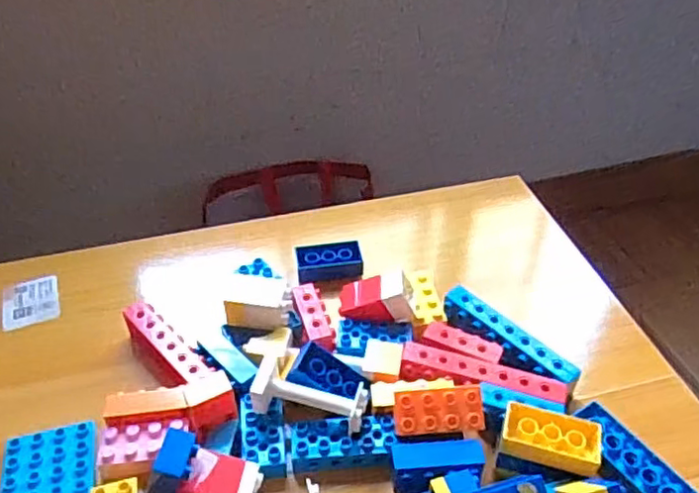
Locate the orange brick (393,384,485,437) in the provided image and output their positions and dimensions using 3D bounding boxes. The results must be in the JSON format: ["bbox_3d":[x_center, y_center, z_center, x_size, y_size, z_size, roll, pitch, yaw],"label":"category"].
[{"bbox_3d":[0.064,0.119,0.461,0.062,0.019,0.031,-3,78,-3],"label":"orange brick"}]

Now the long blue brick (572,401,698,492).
[{"bbox_3d":[0.211,0.164,0.448,0.032,0.018,0.126,-23,47,-24],"label":"long blue brick"}]

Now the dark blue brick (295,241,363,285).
[{"bbox_3d":[-0.019,0.015,0.615,0.062,0.019,0.035,-5,42,-6],"label":"dark blue brick"}]

